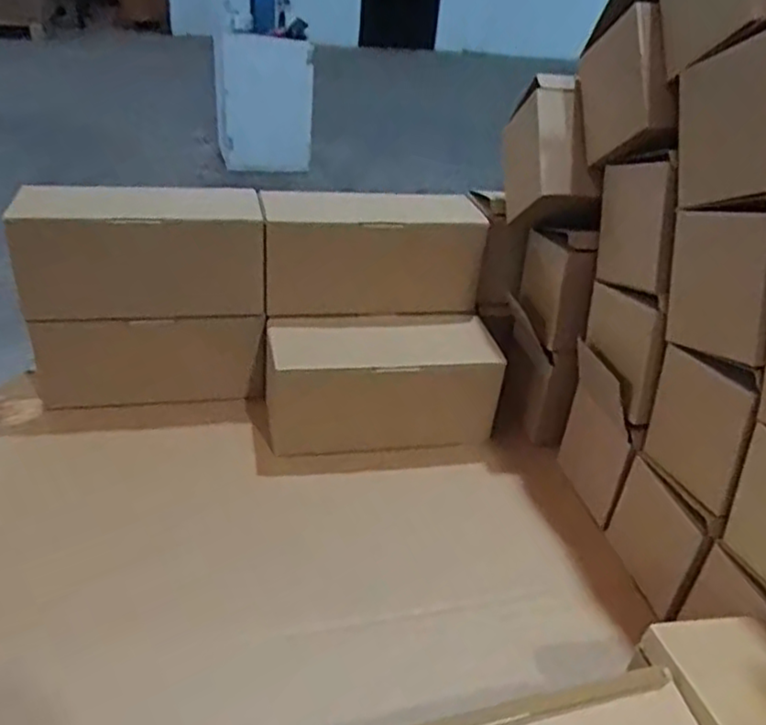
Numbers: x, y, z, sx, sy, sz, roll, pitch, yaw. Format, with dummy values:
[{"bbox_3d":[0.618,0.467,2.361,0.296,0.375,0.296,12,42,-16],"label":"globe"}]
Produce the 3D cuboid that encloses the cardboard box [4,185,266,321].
[{"bbox_3d":[-0.228,-0.111,0.673,0.219,0.115,0.087,-2,32,-13],"label":"cardboard box"}]

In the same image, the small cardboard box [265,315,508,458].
[{"bbox_3d":[-0.005,0.019,0.683,0.215,0.098,0.094,-2,32,-12],"label":"small cardboard box"}]

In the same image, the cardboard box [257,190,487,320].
[{"bbox_3d":[-0.012,-0.110,0.703,0.213,0.098,0.073,-3,32,-14],"label":"cardboard box"}]

